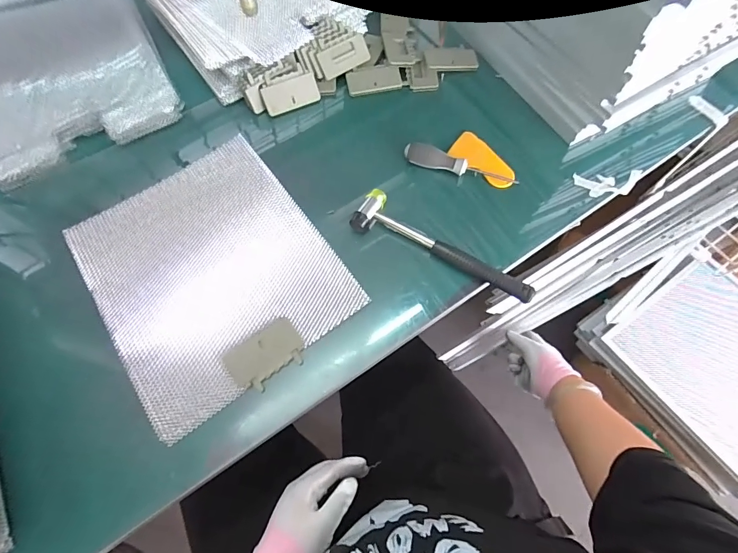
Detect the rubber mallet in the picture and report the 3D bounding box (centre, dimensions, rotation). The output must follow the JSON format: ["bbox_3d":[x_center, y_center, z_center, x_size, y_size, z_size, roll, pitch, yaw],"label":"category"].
[{"bbox_3d":[0.096,-0.043,0.491,0.238,0.023,0.058,24,69,13],"label":"rubber mallet"}]

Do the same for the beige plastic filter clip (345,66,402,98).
[{"bbox_3d":[0.009,-0.315,0.622,0.087,0.013,0.045,-11,66,-2],"label":"beige plastic filter clip"}]

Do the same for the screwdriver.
[{"bbox_3d":[0.127,-0.155,0.539,0.157,0.028,0.022,17,68,10],"label":"screwdriver"}]

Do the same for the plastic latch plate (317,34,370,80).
[{"bbox_3d":[-0.039,-0.353,0.618,0.086,0.042,0.004,-32,25,-12],"label":"plastic latch plate"}]

